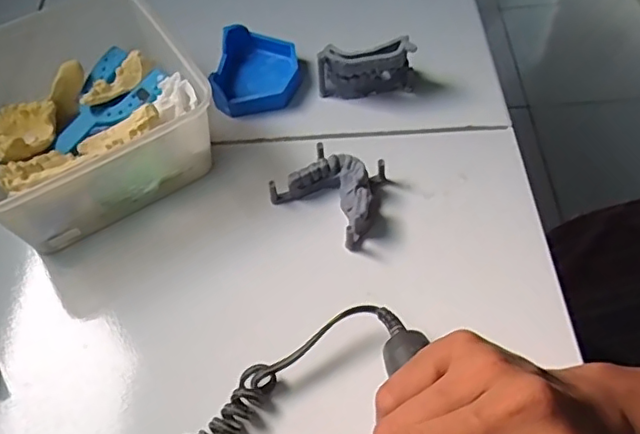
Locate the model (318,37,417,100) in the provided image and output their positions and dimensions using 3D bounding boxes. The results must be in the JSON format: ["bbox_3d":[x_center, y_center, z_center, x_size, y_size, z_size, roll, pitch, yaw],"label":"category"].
[{"bbox_3d":[0.037,-0.110,0.449,0.073,0.048,0.020,-6,56,-1],"label":"model"}]

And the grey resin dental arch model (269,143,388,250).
[{"bbox_3d":[0.012,-0.021,0.396,0.067,0.025,0.060,33,63,23],"label":"grey resin dental arch model"}]

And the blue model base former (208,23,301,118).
[{"bbox_3d":[-0.050,-0.116,0.467,0.066,0.029,0.083,-4,56,0],"label":"blue model base former"}]

